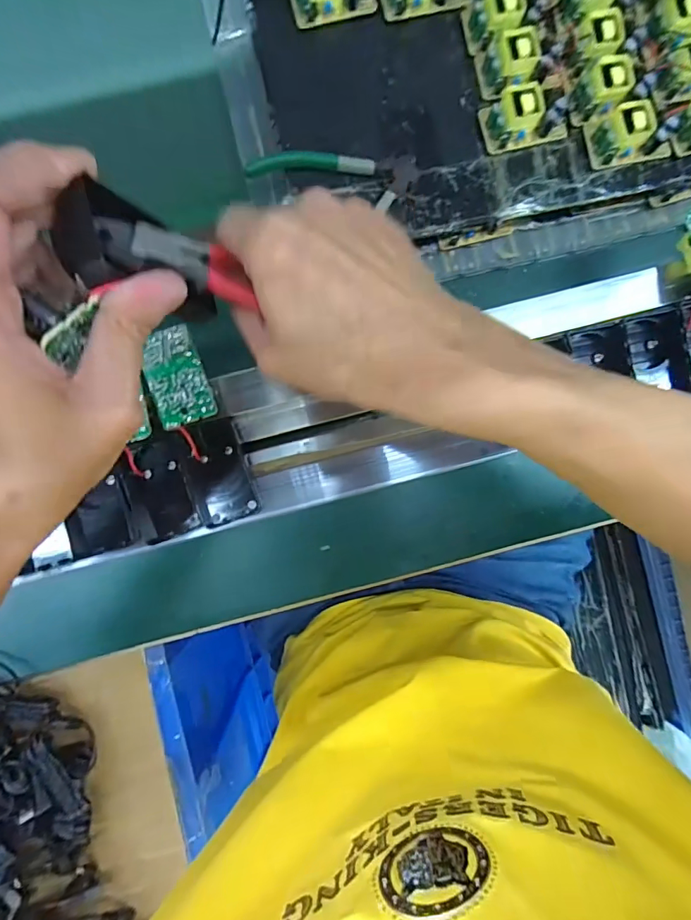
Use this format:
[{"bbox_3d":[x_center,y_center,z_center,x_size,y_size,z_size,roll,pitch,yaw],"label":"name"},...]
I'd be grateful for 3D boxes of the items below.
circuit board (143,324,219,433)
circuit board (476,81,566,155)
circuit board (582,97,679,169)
[{"bbox_3d":[-0.114,-0.056,0.304,0.037,0.006,0.064,-18,89,-1],"label":"circuit board"},{"bbox_3d":[0.141,-0.272,0.351,0.066,0.023,0.045,-15,88,-1],"label":"circuit board"},{"bbox_3d":[0.224,-0.256,0.349,0.063,0.024,0.038,-11,88,-1],"label":"circuit board"}]

